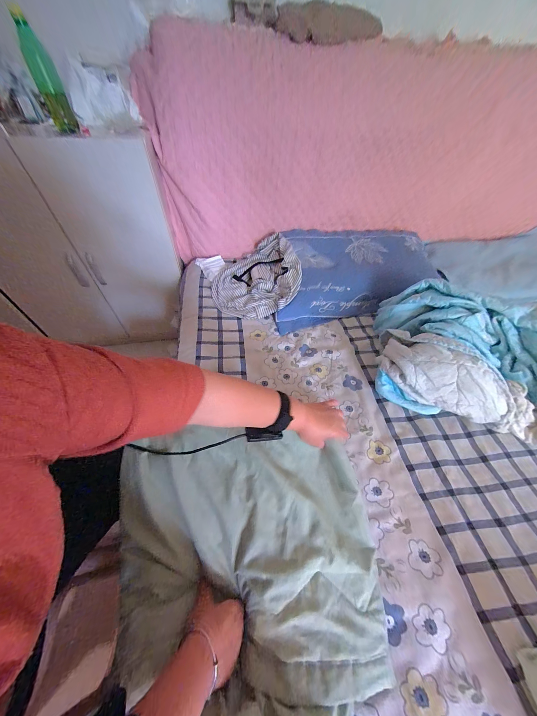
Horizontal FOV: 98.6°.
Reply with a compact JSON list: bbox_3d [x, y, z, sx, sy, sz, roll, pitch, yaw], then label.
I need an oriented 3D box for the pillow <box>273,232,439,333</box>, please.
[{"bbox_3d":[0.334,-0.354,0.895,0.711,0.078,0.459,-10,70,-9],"label":"pillow"}]

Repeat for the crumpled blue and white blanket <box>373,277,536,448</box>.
[{"bbox_3d":[0.580,0.009,0.622,0.556,0.182,0.351,21,54,13],"label":"crumpled blue and white blanket"}]

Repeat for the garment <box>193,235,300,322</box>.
[{"bbox_3d":[-0.064,-0.300,0.884,0.362,0.050,0.338,-5,62,10],"label":"garment"}]

